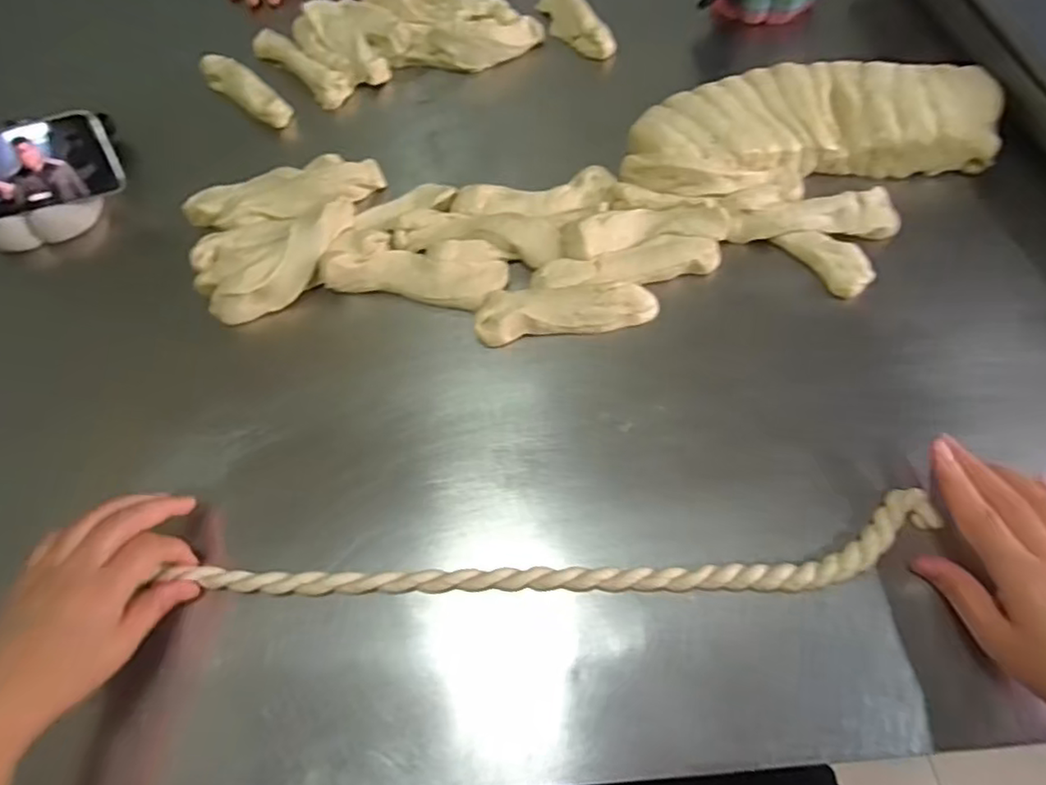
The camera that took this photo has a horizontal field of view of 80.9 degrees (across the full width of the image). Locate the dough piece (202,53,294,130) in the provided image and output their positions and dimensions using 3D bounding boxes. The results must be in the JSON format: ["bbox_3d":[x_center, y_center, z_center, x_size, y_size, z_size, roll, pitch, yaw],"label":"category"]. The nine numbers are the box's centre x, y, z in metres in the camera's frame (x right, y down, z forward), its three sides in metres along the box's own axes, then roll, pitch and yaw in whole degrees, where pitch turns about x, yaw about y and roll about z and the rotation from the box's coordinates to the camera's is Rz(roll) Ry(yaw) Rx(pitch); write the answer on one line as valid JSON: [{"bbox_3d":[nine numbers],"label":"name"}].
[{"bbox_3d":[-0.303,-0.327,0.664,0.137,0.030,0.033,38,71,22],"label":"dough piece"}]

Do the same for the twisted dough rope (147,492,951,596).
[{"bbox_3d":[0.024,0.110,0.400,0.479,0.013,0.052,-4,63,3],"label":"twisted dough rope"}]

